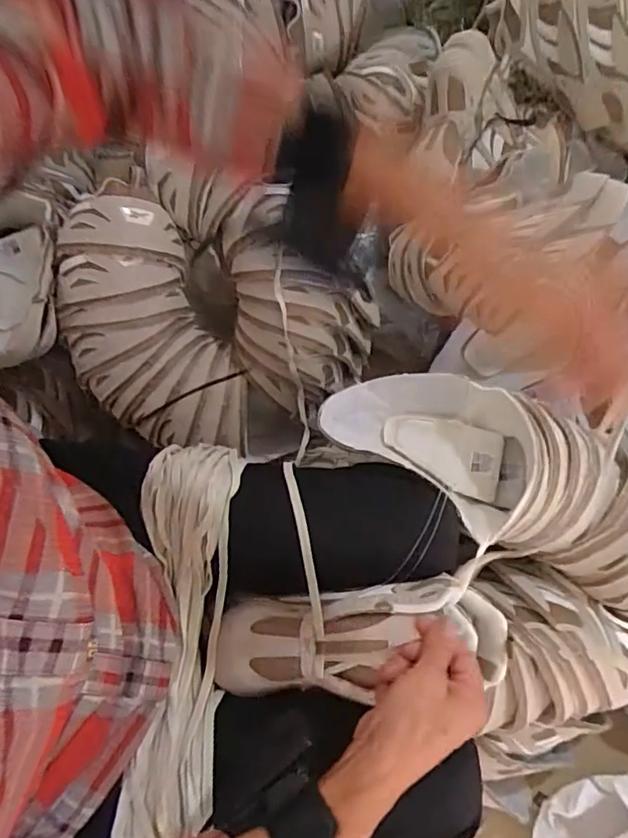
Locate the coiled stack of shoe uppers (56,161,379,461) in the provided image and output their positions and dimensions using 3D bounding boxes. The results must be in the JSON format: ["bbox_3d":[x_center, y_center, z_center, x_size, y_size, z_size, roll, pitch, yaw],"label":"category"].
[{"bbox_3d":[-0.128,-0.113,0.698,0.324,0.221,0.298,30,74,10],"label":"coiled stack of shoe uppers"}]

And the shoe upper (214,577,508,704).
[{"bbox_3d":[0.043,0.192,0.471,0.249,0.053,0.084,-5,71,-6],"label":"shoe upper"}]

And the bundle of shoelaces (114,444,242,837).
[{"bbox_3d":[-0.109,0.176,0.458,0.081,0.051,0.325,-1,71,0],"label":"bundle of shoelaces"}]

